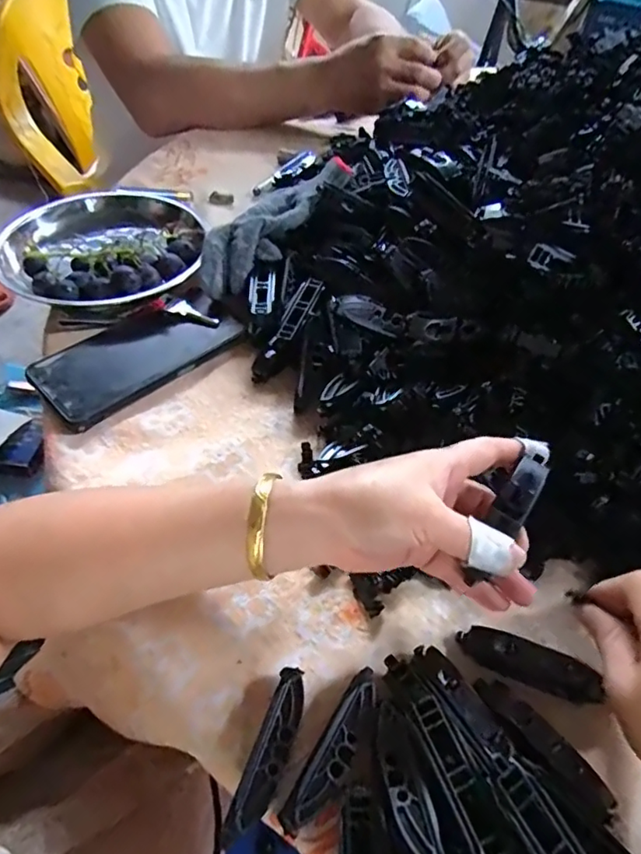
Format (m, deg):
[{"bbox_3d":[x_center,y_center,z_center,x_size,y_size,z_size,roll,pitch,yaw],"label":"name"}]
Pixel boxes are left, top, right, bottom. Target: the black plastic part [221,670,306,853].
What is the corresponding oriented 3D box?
[{"bbox_3d":[-0.025,0.161,0.275,0.018,0.016,0.079,18,52,10],"label":"black plastic part"}]

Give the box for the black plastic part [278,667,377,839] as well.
[{"bbox_3d":[0.008,0.162,0.277,0.021,0.016,0.079,29,55,19],"label":"black plastic part"}]

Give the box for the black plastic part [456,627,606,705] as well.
[{"bbox_3d":[0.117,0.133,0.311,0.077,0.018,0.019,19,52,11],"label":"black plastic part"}]

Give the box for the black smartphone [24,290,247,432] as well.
[{"bbox_3d":[-0.143,-0.061,0.443,0.158,0.013,0.081,-36,61,-28],"label":"black smartphone"}]

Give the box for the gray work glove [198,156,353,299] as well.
[{"bbox_3d":[-0.044,-0.181,0.489,0.055,0.032,0.166,35,72,22],"label":"gray work glove"}]

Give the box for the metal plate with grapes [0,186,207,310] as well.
[{"bbox_3d":[-0.196,-0.165,0.503,0.172,0.036,0.178,2,51,-2],"label":"metal plate with grapes"}]

